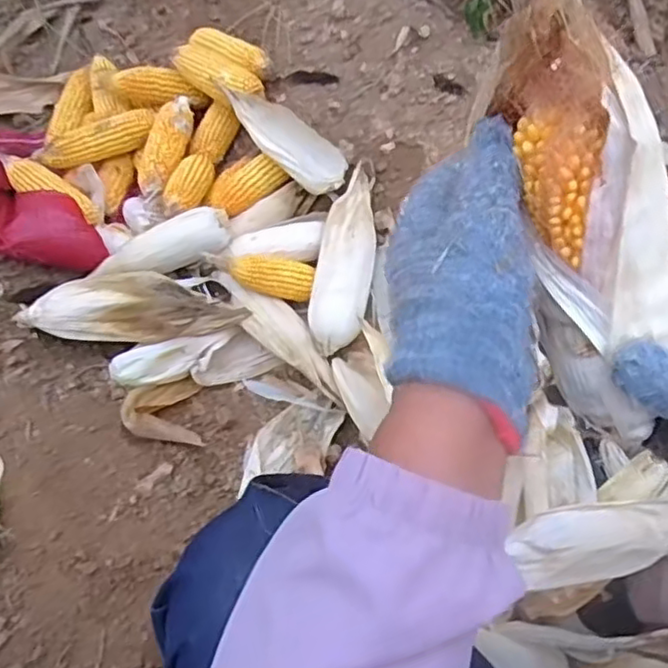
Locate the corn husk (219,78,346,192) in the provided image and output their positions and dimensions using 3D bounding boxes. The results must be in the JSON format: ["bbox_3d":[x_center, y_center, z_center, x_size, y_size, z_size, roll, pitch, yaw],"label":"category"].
[{"bbox_3d":[-0.073,-0.272,0.903,0.218,0.048,0.080,35,75,20],"label":"corn husk"}]

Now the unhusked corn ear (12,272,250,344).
[{"bbox_3d":[-0.263,-0.024,0.826,0.287,0.077,0.072,-7,66,4],"label":"unhusked corn ear"}]

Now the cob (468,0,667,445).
[{"bbox_3d":[0.114,-0.051,0.295,0.062,0.045,0.219,-17,103,-5],"label":"cob"}]

